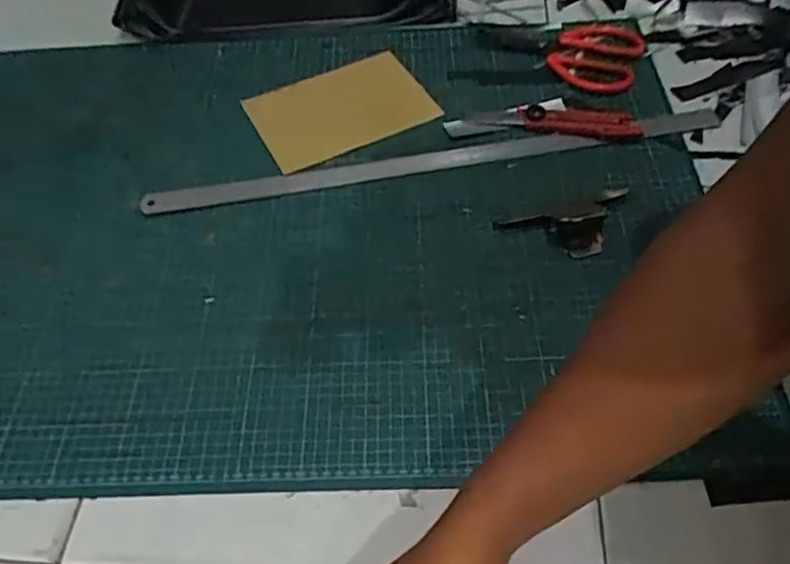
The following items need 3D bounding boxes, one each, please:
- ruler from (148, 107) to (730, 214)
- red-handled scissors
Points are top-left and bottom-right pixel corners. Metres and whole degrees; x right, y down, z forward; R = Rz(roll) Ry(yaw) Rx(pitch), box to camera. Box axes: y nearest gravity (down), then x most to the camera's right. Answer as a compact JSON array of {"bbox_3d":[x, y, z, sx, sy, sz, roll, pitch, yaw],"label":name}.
[{"bbox_3d":[0.049,-0.133,0.713,0.622,0.008,0.028,-10,62,-5],"label":"ruler"},{"bbox_3d":[0.186,-0.279,0.805,0.217,0.010,0.132,5,54,7],"label":"red-handled scissors"}]

